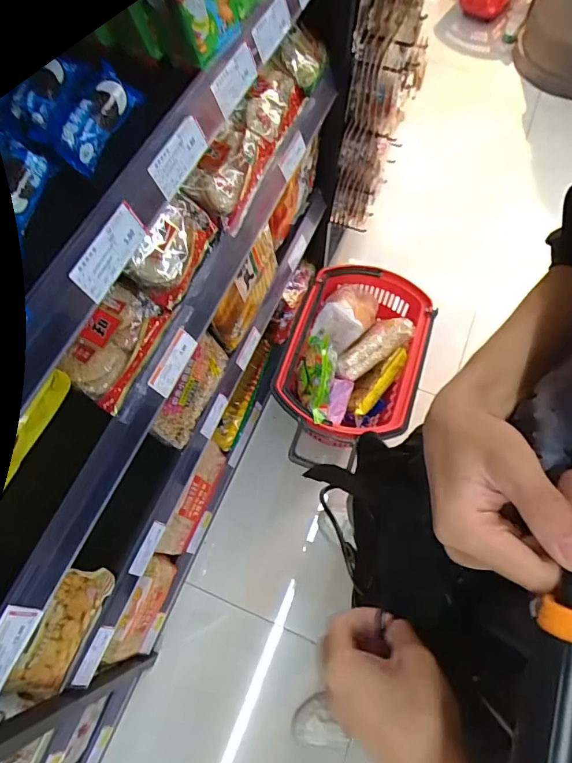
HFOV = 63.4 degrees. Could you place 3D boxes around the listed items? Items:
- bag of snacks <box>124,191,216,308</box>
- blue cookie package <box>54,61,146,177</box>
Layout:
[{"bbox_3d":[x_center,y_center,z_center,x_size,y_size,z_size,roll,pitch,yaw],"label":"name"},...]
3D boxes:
[{"bbox_3d":[-0.157,-0.194,0.658,0.059,0.074,0.159,21,69,9],"label":"bag of snacks"},{"bbox_3d":[-0.177,-0.254,0.440,0.021,0.042,0.107,22,69,9],"label":"blue cookie package"}]

